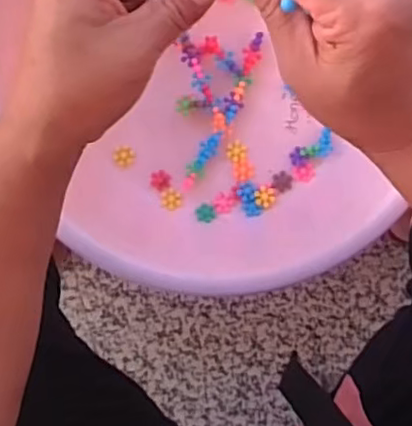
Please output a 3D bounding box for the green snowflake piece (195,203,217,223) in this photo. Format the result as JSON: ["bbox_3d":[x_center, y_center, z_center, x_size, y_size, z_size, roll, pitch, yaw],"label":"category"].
[{"bbox_3d":[0.000,0.000,0.809,0.025,0.004,0.023,0,98,0],"label":"green snowflake piece"}]

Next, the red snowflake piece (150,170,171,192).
[{"bbox_3d":[-0.057,-0.041,0.808,0.025,0.004,0.024,0,98,0],"label":"red snowflake piece"}]

